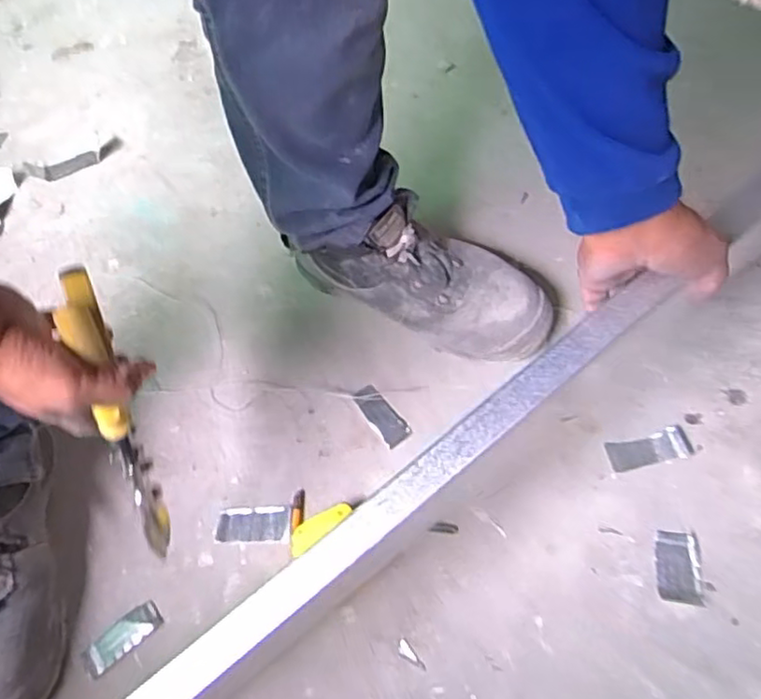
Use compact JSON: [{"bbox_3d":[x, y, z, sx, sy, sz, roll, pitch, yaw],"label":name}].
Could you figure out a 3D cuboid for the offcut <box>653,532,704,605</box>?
[{"bbox_3d":[0.262,0.192,0.575,0.039,0.007,0.062,4,60,7],"label":"offcut"}]

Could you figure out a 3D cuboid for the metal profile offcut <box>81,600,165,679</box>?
[{"bbox_3d":[-0.228,0.254,0.575,0.071,0.004,0.030,-37,64,-16],"label":"metal profile offcut"}]

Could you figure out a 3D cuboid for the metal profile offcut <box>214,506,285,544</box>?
[{"bbox_3d":[-0.123,0.165,0.621,0.066,0.004,0.034,-3,59,3],"label":"metal profile offcut"}]

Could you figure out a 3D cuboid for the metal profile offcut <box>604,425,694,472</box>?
[{"bbox_3d":[0.259,0.097,0.634,0.079,0.011,0.030,-11,59,-2],"label":"metal profile offcut"}]

